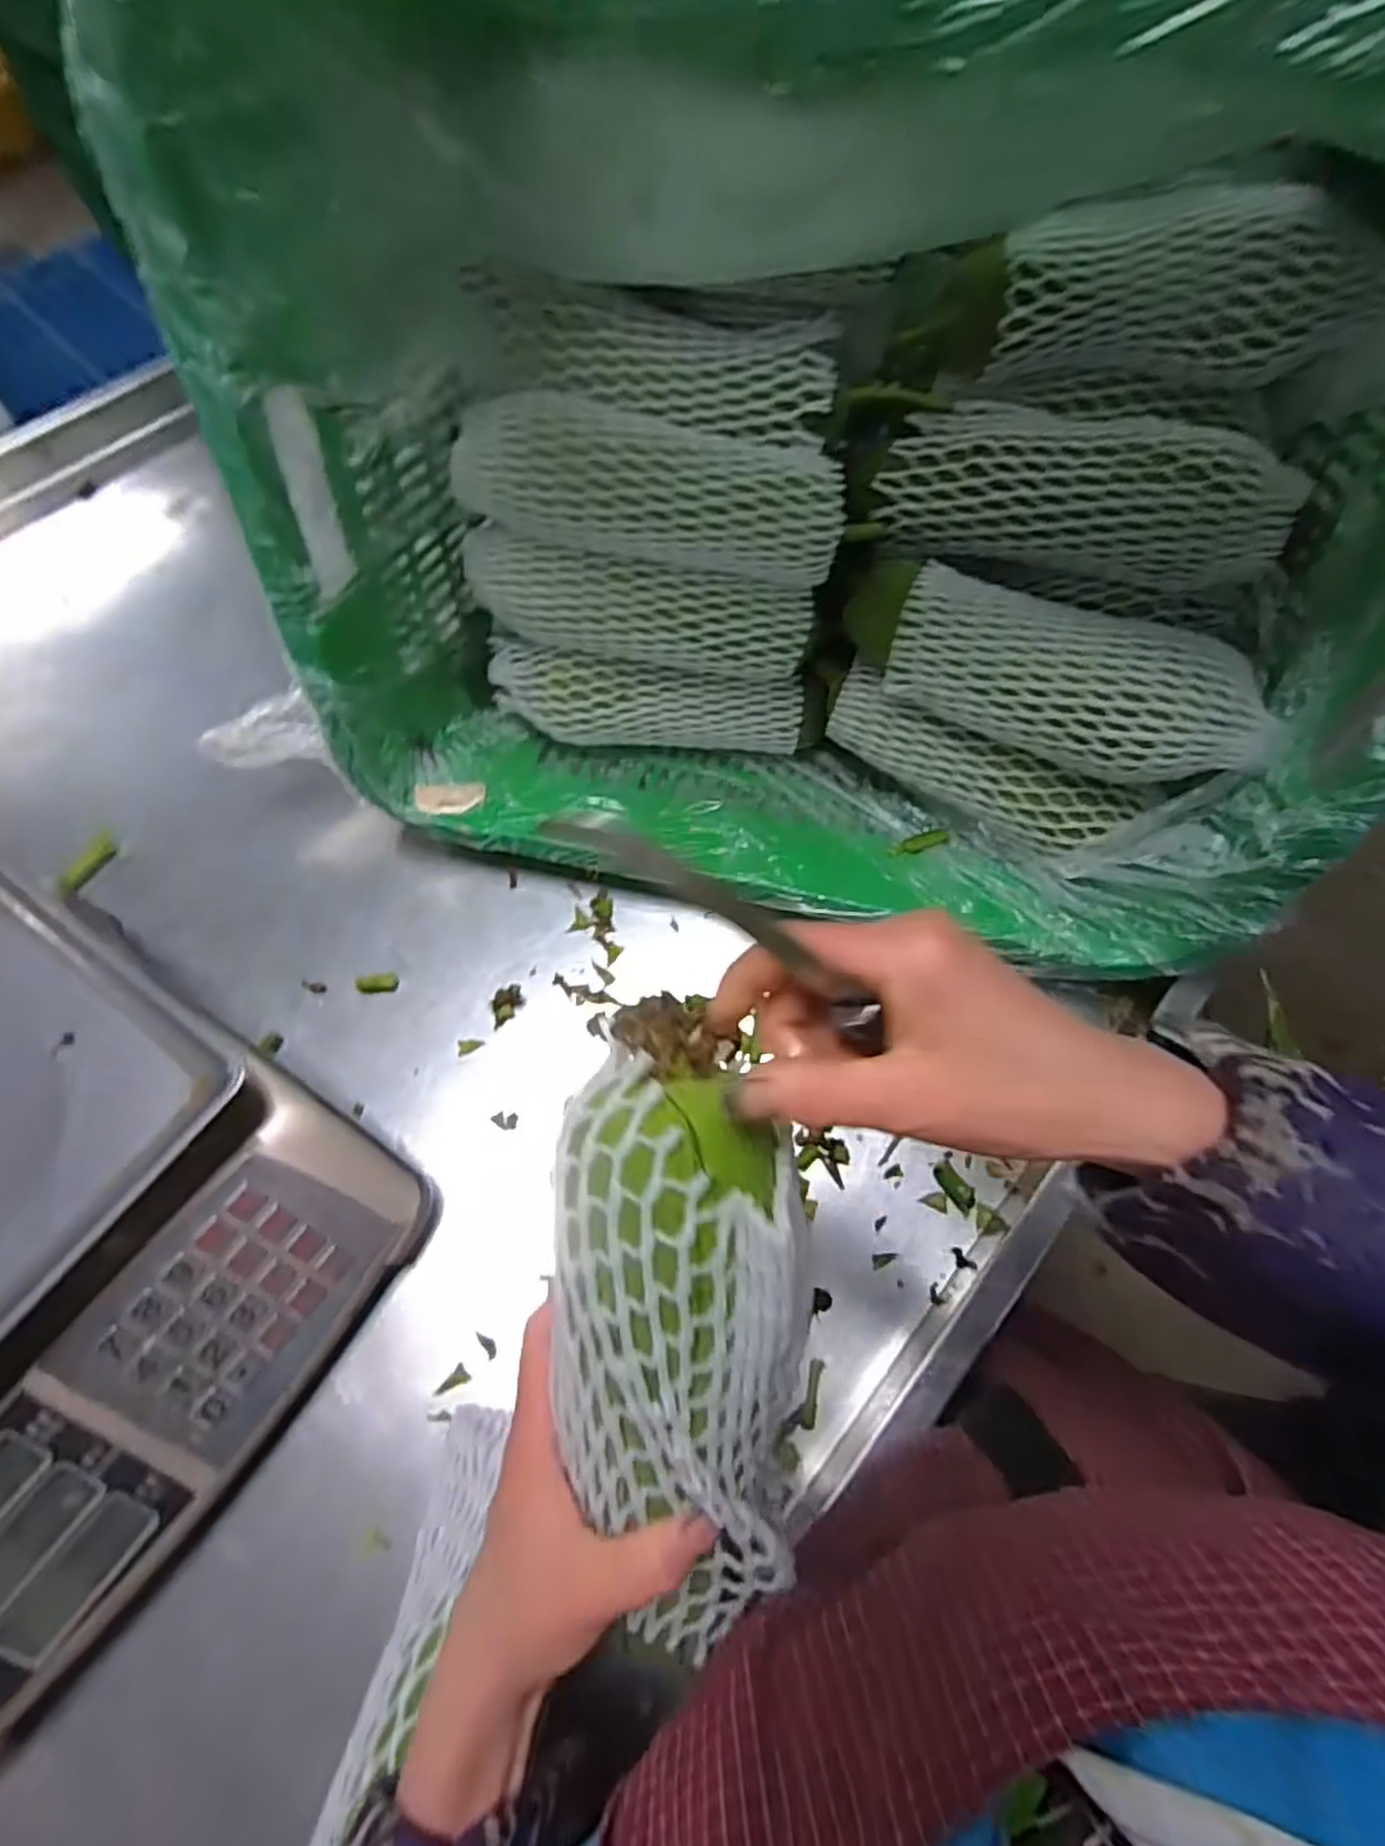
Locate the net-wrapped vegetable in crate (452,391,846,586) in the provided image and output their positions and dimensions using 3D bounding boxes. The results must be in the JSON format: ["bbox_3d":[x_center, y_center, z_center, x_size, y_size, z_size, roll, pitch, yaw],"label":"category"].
[{"bbox_3d":[-0.024,-0.265,0.475,0.232,0.082,0.068,1,65,-1],"label":"net-wrapped vegetable in crate"}]

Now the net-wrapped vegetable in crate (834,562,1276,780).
[{"bbox_3d":[0.218,-0.155,0.477,0.254,0.067,0.069,28,68,11],"label":"net-wrapped vegetable in crate"}]

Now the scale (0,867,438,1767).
[{"bbox_3d":[-0.380,0.190,0.415,0.340,0.127,0.330,31,68,12],"label":"scale"}]

